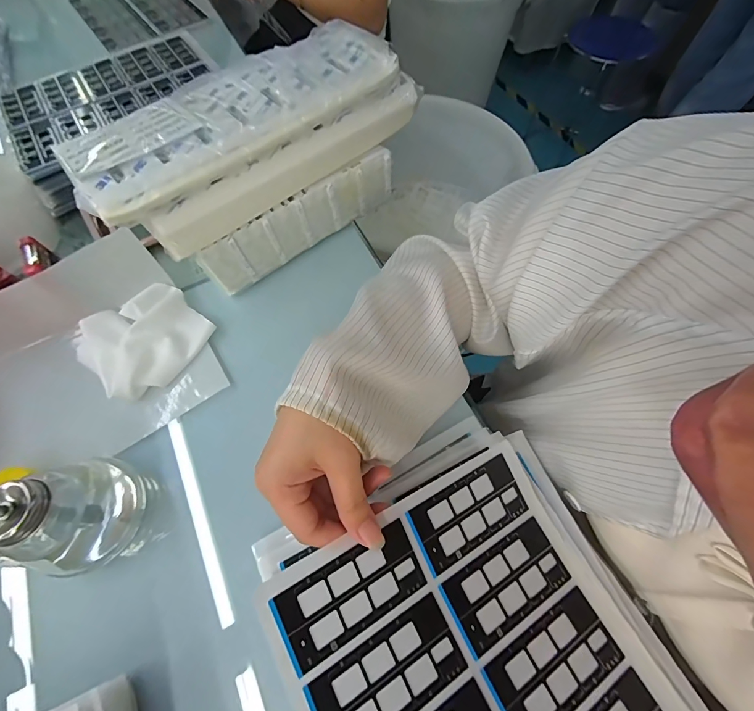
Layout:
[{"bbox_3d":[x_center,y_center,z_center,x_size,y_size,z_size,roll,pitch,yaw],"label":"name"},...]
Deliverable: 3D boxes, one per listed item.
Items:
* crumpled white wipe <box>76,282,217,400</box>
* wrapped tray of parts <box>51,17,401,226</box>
[{"bbox_3d":[-0.225,-0.018,0.343,0.095,0.023,0.104,39,71,18],"label":"crumpled white wipe"},{"bbox_3d":[-0.119,-0.215,0.308,0.280,0.027,0.111,-37,69,-16],"label":"wrapped tray of parts"}]

